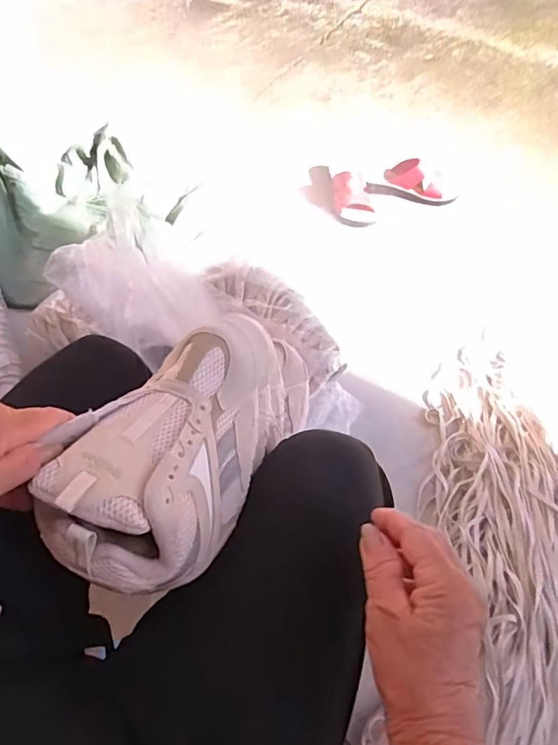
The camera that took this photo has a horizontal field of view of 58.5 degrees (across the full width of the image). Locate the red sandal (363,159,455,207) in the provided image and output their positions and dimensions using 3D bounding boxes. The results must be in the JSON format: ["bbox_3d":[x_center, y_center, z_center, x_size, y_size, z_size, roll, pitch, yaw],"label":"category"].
[{"bbox_3d":[0.309,-0.447,1.162,0.205,0.060,0.086,5,60,8],"label":"red sandal"}]

